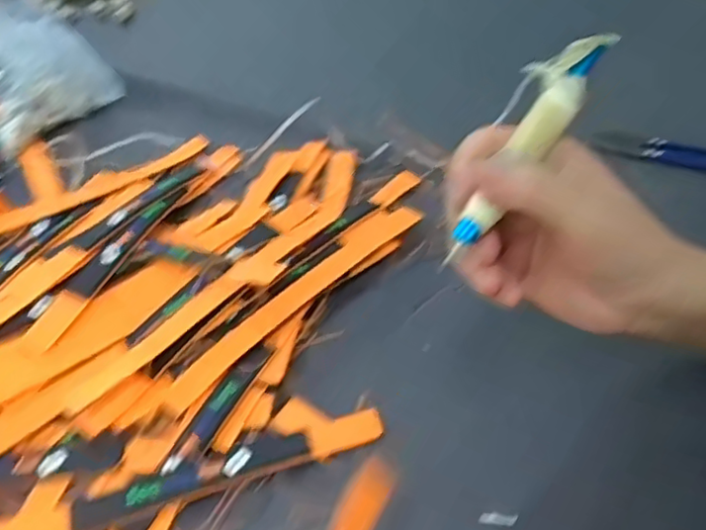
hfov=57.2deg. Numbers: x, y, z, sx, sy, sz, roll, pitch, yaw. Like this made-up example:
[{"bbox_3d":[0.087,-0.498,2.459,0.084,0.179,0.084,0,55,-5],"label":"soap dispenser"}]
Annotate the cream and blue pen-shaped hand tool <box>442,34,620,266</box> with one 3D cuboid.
[{"bbox_3d":[0.080,-0.057,0.305,0.024,0.024,0.130,29,80,28],"label":"cream and blue pen-shaped hand tool"}]

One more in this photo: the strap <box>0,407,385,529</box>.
[{"bbox_3d":[-0.092,0.121,0.364,0.222,0.007,0.022,-15,49,-7],"label":"strap"}]

